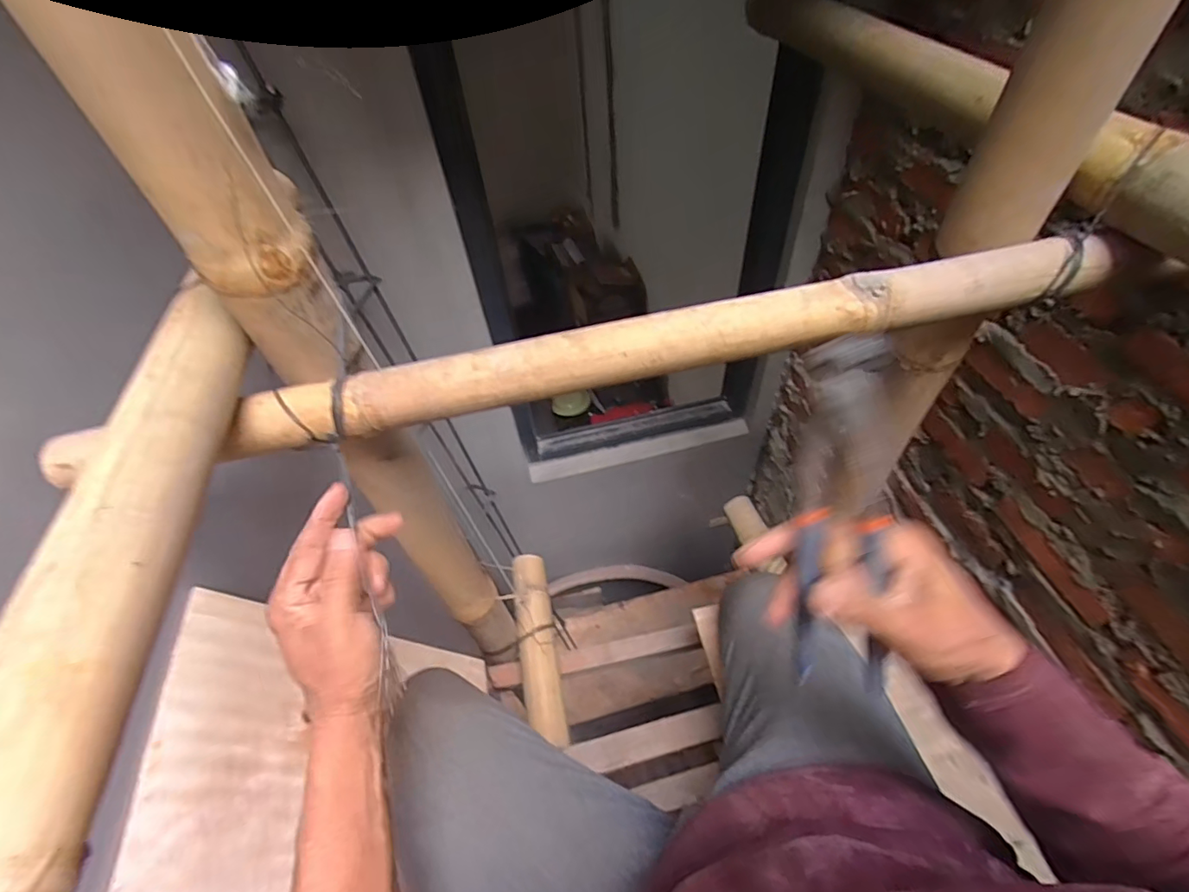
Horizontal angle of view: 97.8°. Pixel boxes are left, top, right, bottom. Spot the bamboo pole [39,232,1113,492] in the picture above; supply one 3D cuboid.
[{"bbox_3d":[0.040,-0.073,0.382,0.701,0.038,0.044,-11,51,-4],"label":"bamboo pole"}]

